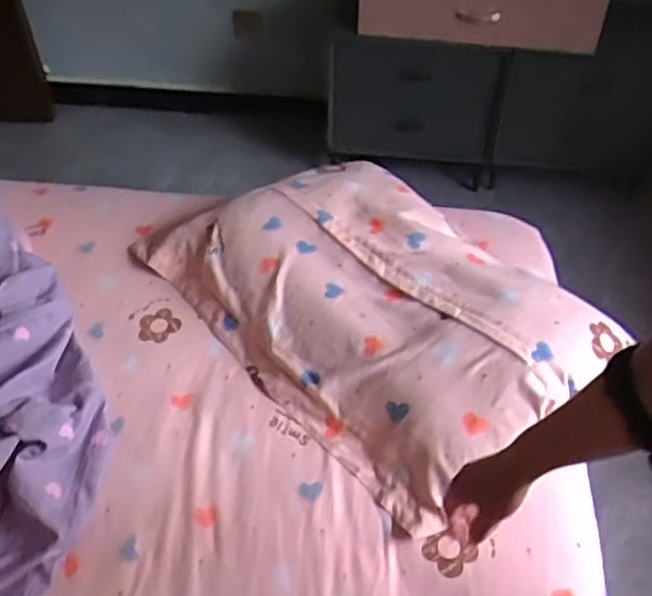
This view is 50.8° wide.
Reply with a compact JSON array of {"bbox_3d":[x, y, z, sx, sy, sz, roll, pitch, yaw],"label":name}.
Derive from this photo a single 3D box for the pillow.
[{"bbox_3d":[0.082,-0.013,1.093,0.460,0.107,0.676,-31,54,-26],"label":"pillow"}]

